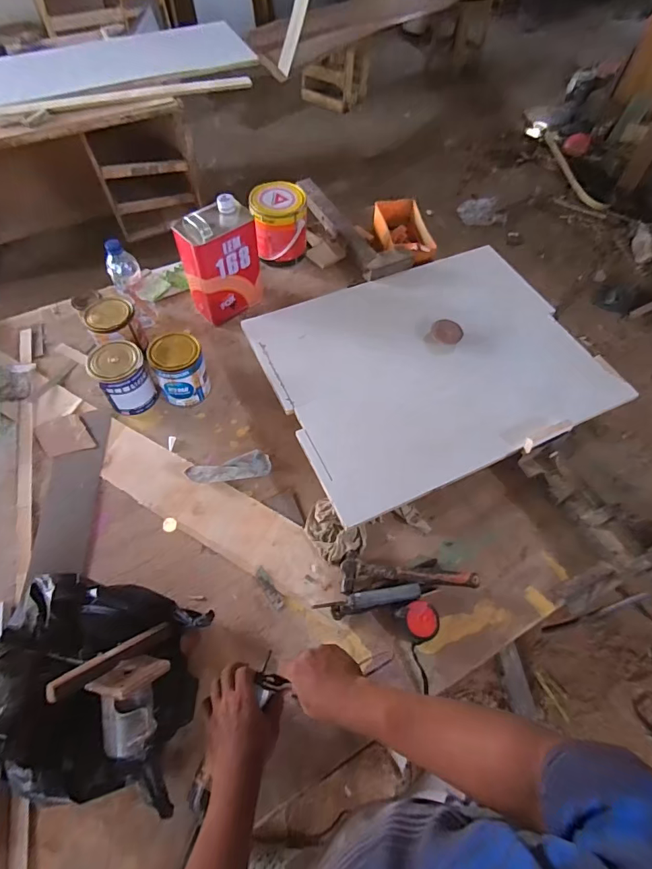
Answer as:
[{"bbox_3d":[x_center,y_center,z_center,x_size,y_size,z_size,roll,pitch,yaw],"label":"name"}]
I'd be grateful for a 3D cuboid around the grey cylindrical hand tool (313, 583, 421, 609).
[{"bbox_3d":[0.075,0.292,0.771,0.187,0.024,0.025,-9,59,-6],"label":"grey cylindrical hand tool"}]

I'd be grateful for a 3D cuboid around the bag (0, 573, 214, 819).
[{"bbox_3d":[-0.366,0.366,0.650,0.326,0.112,0.280,5,59,3],"label":"bag"}]

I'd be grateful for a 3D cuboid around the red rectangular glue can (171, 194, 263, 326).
[{"bbox_3d":[-0.251,-0.416,1.055,0.184,0.245,0.091,-35,65,-20],"label":"red rectangular glue can"}]

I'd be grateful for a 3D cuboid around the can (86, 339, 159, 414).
[{"bbox_3d":[-0.439,-0.124,0.942,0.110,0.132,0.104,0,59,0],"label":"can"}]

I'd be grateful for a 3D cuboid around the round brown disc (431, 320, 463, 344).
[{"bbox_3d":[0.289,-0.245,1.033,0.071,0.010,0.072,0,57,0],"label":"round brown disc"}]

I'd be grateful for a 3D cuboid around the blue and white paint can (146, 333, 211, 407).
[{"bbox_3d":[-0.317,-0.138,0.952,0.110,0.140,0.092,-20,61,-12],"label":"blue and white paint can"}]

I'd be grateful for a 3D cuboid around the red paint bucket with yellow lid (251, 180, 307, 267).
[{"bbox_3d":[-0.124,-0.573,1.201,0.143,0.179,0.141,0,59,0],"label":"red paint bucket with yellow lid"}]

